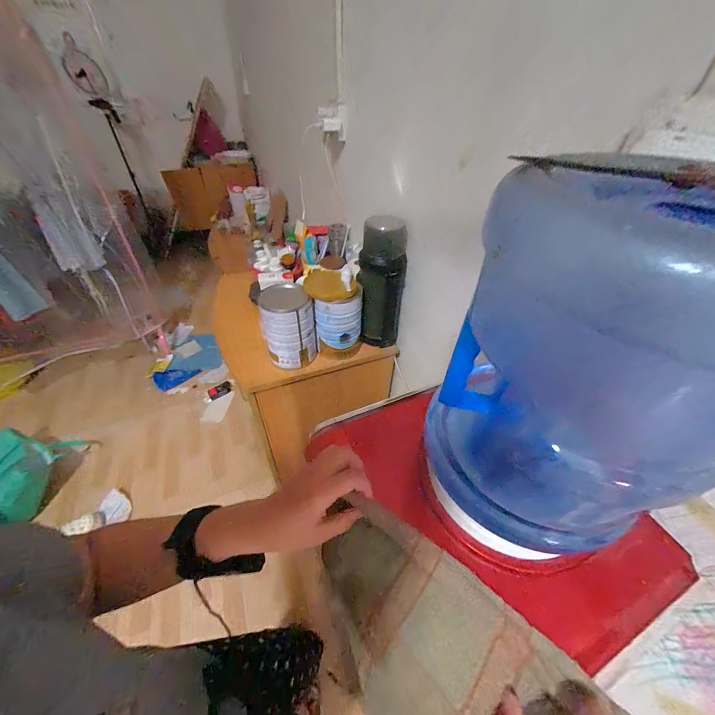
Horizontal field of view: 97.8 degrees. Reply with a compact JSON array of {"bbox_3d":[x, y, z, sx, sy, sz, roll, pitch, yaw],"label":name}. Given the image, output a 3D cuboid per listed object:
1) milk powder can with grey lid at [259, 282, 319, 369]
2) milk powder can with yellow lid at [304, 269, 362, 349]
[{"bbox_3d":[-0.171,-0.080,0.798,0.125,0.169,0.124,-8,44,-11],"label":"milk powder can with grey lid"},{"bbox_3d":[-0.067,-0.131,0.826,0.117,0.148,0.145,-10,45,-13],"label":"milk powder can with yellow lid"}]

